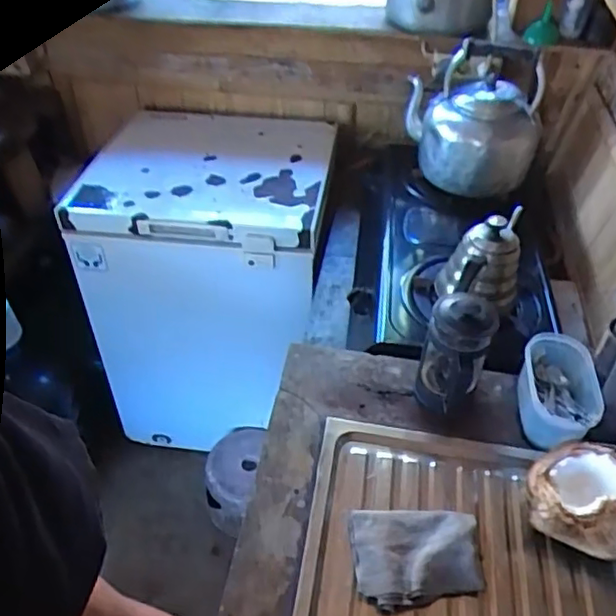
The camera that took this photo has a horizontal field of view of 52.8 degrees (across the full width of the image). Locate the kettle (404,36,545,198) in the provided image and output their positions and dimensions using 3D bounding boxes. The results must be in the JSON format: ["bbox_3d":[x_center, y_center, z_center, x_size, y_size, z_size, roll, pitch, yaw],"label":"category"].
[{"bbox_3d":[0.358,-0.418,1.363,0.281,0.257,0.237,9,42,9],"label":"kettle"}]

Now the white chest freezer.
[{"bbox_3d":[-0.253,-0.095,1.768,0.571,0.756,0.594,5,42,5],"label":"white chest freezer"}]

